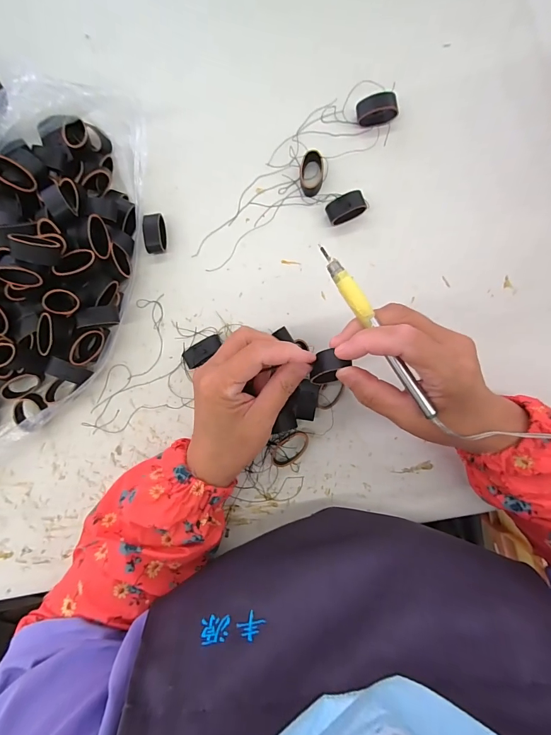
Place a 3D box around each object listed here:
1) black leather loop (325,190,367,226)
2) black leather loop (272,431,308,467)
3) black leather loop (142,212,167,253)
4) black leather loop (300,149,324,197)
[{"bbox_3d":[0.071,-0.157,0.348,0.037,0.021,0.021,-24,86,4],"label":"black leather loop"},{"bbox_3d":[0.015,0.080,0.343,0.040,0.016,0.026,-33,85,3],"label":"black leather loop"},{"bbox_3d":[-0.127,-0.142,0.372,0.019,0.018,0.042,1,88,5],"label":"black leather loop"},{"bbox_3d":[0.038,-0.199,0.360,0.023,0.016,0.038,9,89,6],"label":"black leather loop"}]

